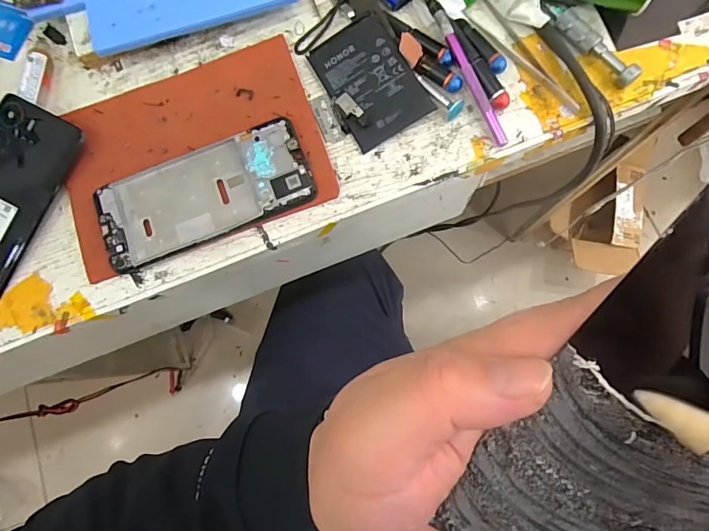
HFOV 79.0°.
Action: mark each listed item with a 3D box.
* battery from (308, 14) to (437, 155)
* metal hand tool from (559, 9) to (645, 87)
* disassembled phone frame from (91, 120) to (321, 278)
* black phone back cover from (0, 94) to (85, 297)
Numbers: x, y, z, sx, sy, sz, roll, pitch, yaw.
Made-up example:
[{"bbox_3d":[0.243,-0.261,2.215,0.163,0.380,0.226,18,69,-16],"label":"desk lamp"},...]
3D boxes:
[{"bbox_3d":[0.013,-0.146,0.336,0.064,0.009,0.096,-27,84,-1],"label":"battery"},{"bbox_3d":[0.184,-0.166,0.326,0.014,0.017,0.075,-38,78,-4],"label":"metal hand tool"},{"bbox_3d":[-0.115,-0.055,0.330,0.161,0.011,0.070,-21,78,0],"label":"disassembled phone frame"},{"bbox_3d":[-0.277,-0.048,0.326,0.073,0.013,0.160,29,86,4],"label":"black phone back cover"}]

